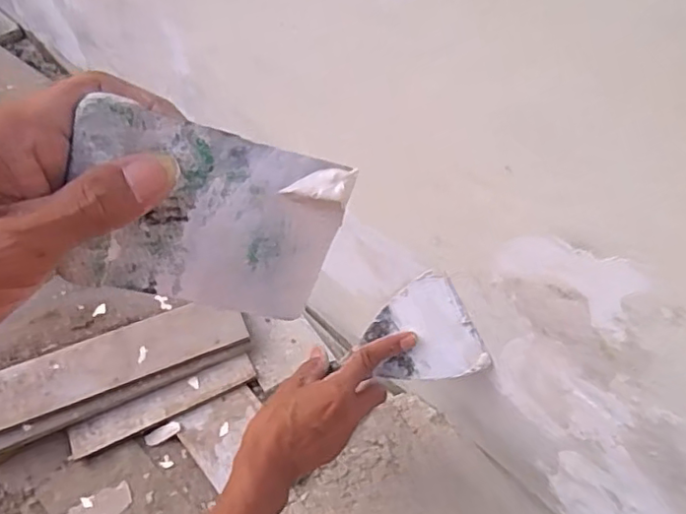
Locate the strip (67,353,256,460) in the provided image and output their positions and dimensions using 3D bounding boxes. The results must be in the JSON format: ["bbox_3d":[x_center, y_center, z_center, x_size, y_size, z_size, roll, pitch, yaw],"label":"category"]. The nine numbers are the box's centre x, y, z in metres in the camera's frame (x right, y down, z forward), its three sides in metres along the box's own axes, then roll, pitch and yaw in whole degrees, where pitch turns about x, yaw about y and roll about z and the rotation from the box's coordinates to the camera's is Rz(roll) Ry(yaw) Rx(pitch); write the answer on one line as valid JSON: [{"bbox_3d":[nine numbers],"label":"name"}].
[{"bbox_3d":[-0.189,0.153,0.630,0.196,0.010,0.032,-19,56,-18],"label":"strip"}]

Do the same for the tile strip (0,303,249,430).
[{"bbox_3d":[-0.248,0.109,0.643,0.279,0.009,0.067,-19,56,-14],"label":"tile strip"}]

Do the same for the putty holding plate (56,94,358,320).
[{"bbox_3d":[-0.055,-0.013,0.244,0.104,0.078,0.006,14,26,-17],"label":"putty holding plate"}]

